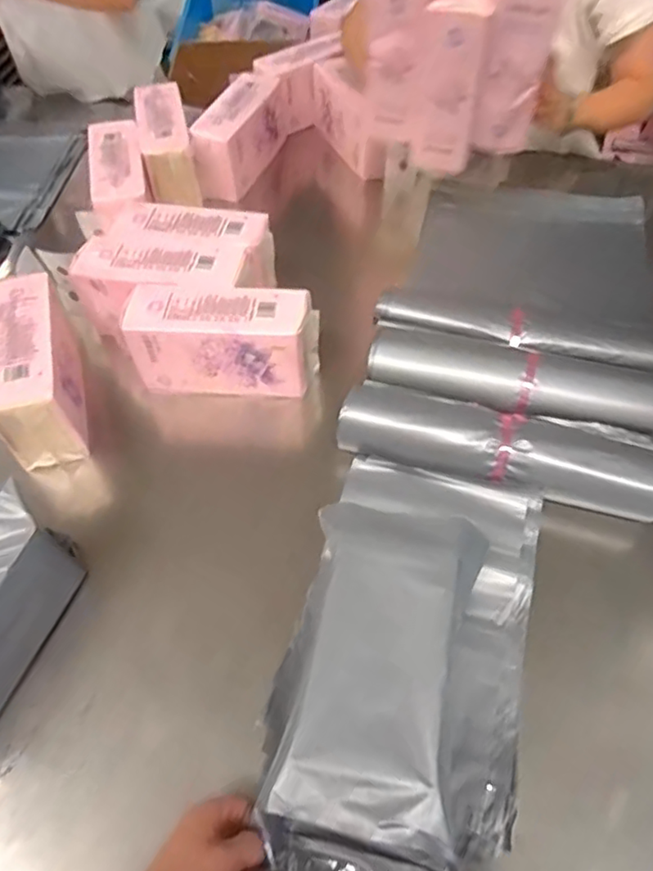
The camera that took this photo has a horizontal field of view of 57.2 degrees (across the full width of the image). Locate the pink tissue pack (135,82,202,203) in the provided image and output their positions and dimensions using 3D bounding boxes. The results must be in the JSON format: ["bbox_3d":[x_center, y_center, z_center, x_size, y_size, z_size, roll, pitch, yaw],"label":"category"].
[{"bbox_3d":[-0.308,-0.556,1.141,0.098,0.110,0.269,-12,57,-9],"label":"pink tissue pack"}]

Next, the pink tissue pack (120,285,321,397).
[{"bbox_3d":[-0.138,-0.130,0.831,0.250,0.120,0.095,5,56,3],"label":"pink tissue pack"}]

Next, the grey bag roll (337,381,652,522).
[{"bbox_3d":[0.214,0.008,0.755,0.393,0.053,0.108,13,57,8],"label":"grey bag roll"}]

